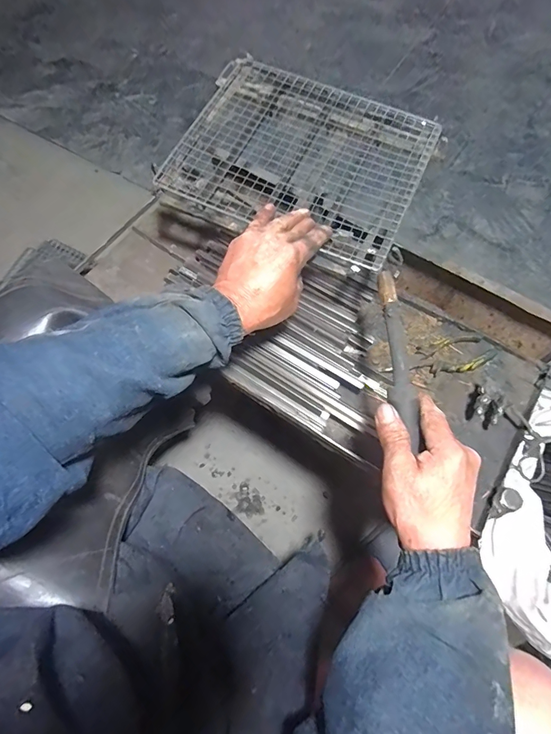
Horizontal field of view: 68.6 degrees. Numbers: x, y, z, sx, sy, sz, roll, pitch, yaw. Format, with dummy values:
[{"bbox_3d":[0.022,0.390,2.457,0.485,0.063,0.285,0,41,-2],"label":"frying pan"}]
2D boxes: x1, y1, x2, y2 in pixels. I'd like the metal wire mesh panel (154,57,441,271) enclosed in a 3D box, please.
[{"bbox_3d":[0.032,-0.266,0.506,0.294,0.020,0.242,24,68,9],"label":"metal wire mesh panel"}]

